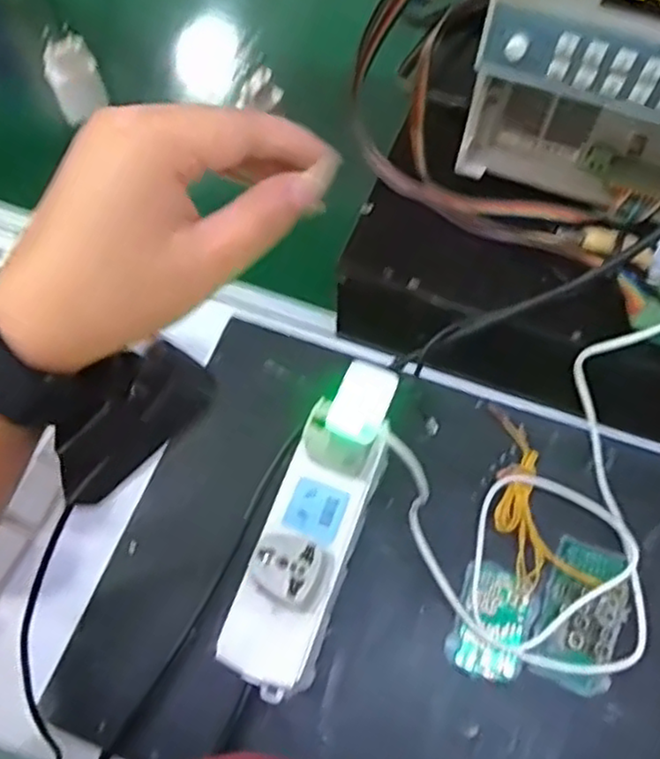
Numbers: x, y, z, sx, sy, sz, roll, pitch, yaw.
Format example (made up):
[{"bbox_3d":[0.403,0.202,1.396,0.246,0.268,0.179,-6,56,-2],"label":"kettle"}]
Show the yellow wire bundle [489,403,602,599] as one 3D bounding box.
[{"bbox_3d":[0.122,0.078,0.444,0.046,0.013,0.124,-17,65,-7],"label":"yellow wire bundle"}]

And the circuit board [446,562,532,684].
[{"bbox_3d":[0.099,0.147,0.420,0.042,0.008,0.064,16,66,9],"label":"circuit board"}]

